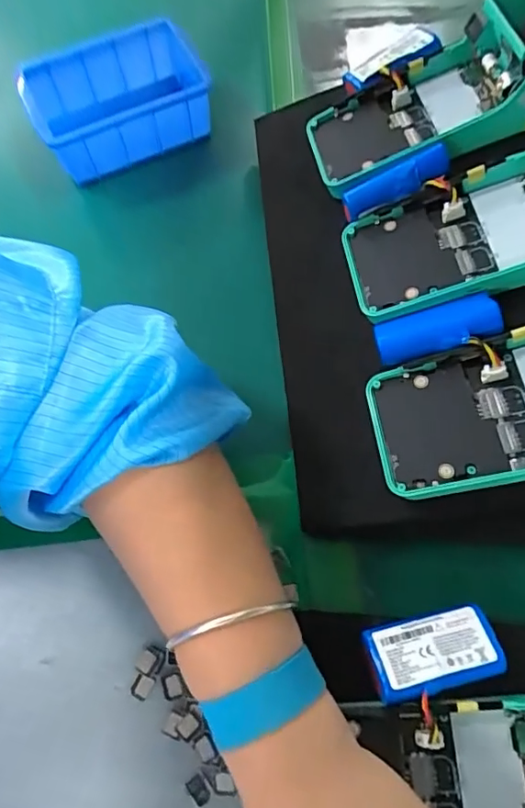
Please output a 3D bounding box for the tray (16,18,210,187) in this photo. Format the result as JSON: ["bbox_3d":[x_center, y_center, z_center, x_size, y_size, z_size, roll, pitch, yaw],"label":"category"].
[{"bbox_3d":[-0.118,-0.250,0.429,0.143,0.059,0.100,-16,72,-5],"label":"tray"}]

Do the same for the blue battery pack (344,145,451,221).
[{"bbox_3d":[0.084,-0.138,0.322,0.068,0.017,0.021,-23,71,15],"label":"blue battery pack"}]

